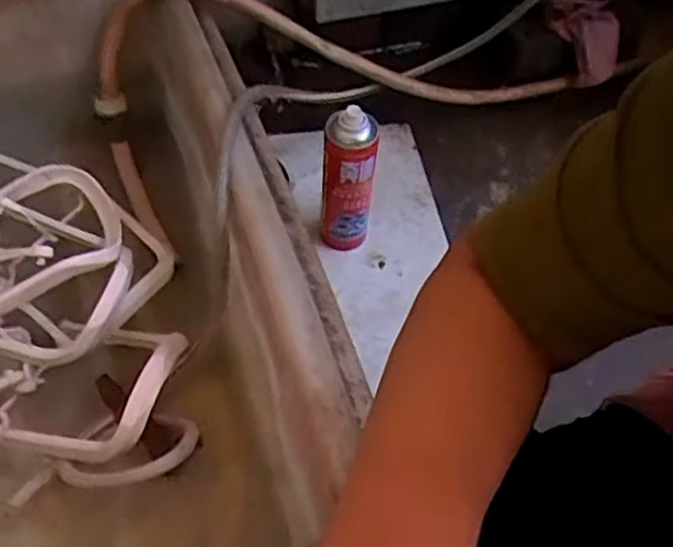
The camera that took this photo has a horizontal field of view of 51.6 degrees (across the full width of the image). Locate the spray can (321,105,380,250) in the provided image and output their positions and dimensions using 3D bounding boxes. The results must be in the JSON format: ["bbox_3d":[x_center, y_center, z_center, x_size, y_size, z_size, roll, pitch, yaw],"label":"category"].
[{"bbox_3d":[0.015,-0.120,0.946,0.068,0.227,0.065,2,56,-3],"label":"spray can"}]

